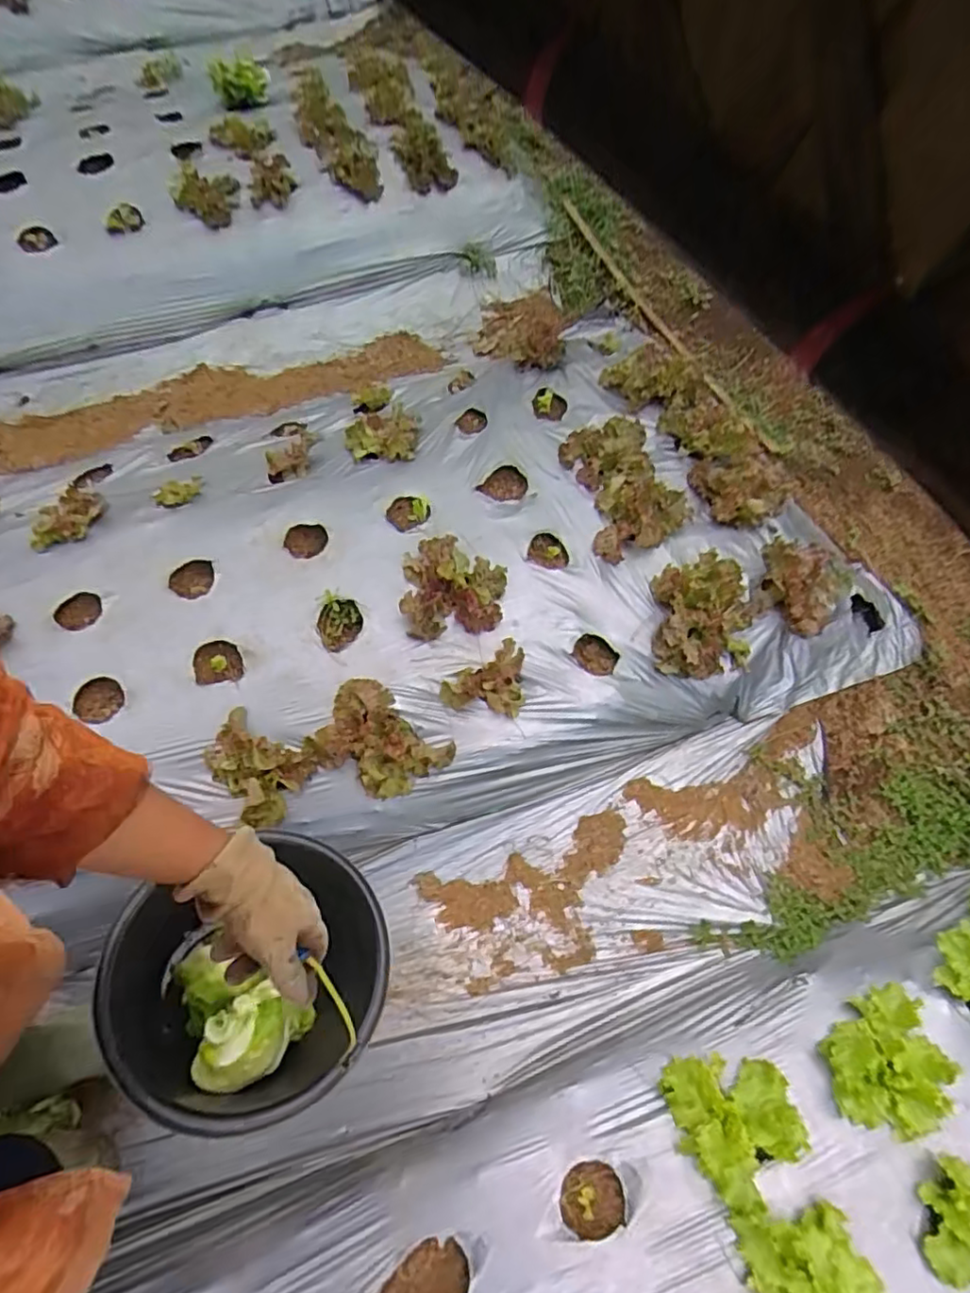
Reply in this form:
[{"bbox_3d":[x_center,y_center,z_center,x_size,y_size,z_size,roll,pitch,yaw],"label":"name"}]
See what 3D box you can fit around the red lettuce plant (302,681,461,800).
[{"bbox_3d":[-0.161,0.153,0.981,0.202,0.066,0.145,28,64,9],"label":"red lettuce plant"}]

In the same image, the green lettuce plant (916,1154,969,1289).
[{"bbox_3d":[0.542,0.657,0.707,0.084,0.051,0.108,-8,64,-10],"label":"green lettuce plant"}]

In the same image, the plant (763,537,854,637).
[{"bbox_3d":[0.580,-0.123,1.145,0.156,0.078,0.159,40,66,15],"label":"plant"}]

